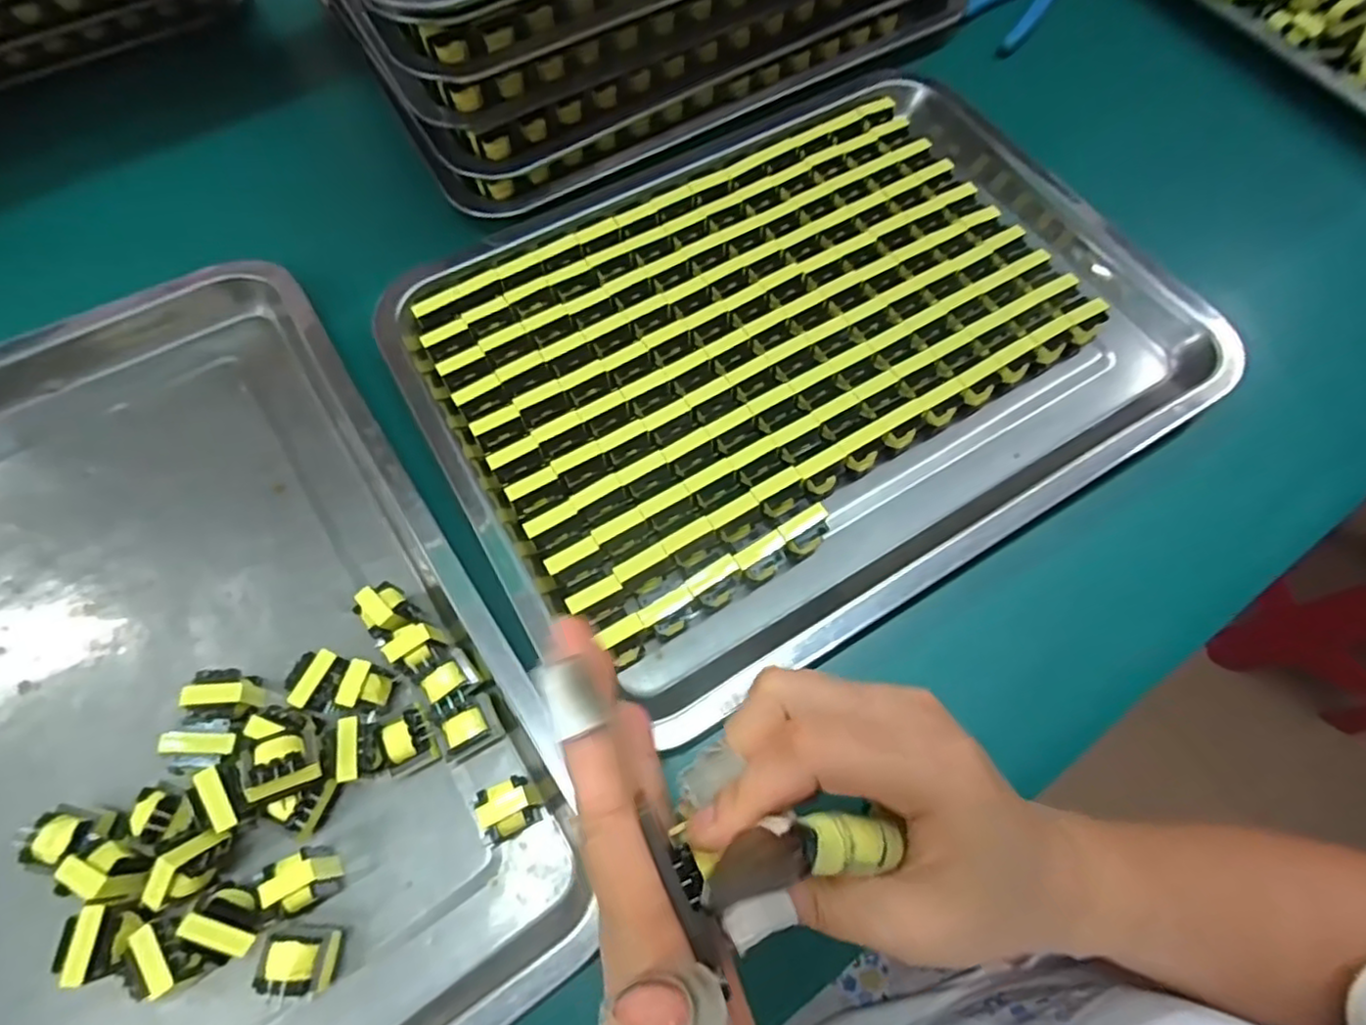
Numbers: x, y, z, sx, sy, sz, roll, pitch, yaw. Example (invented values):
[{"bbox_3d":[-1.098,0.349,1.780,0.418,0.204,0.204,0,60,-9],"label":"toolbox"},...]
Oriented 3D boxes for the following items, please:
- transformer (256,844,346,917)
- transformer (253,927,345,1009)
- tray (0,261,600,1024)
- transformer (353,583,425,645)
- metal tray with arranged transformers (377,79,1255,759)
[{"bbox_3d":[-0.144,0.139,0.248,0.018,0.025,0.020,-22,70,-9],"label":"transformer"},{"bbox_3d":[-0.139,0.165,0.238,0.022,0.020,0.021,3,68,0],"label":"transformer"},{"bbox_3d":[-0.242,0.068,0.279,0.279,0.034,0.398,-32,70,-14],"label":"tray"},{"bbox_3d":[-0.129,0.046,0.292,0.019,0.028,0.024,-38,74,-14],"label":"transformer"},{"bbox_3d":[0.065,-0.097,0.348,0.386,0.033,0.287,-29,74,-11],"label":"metal tray with arranged transformers"}]

